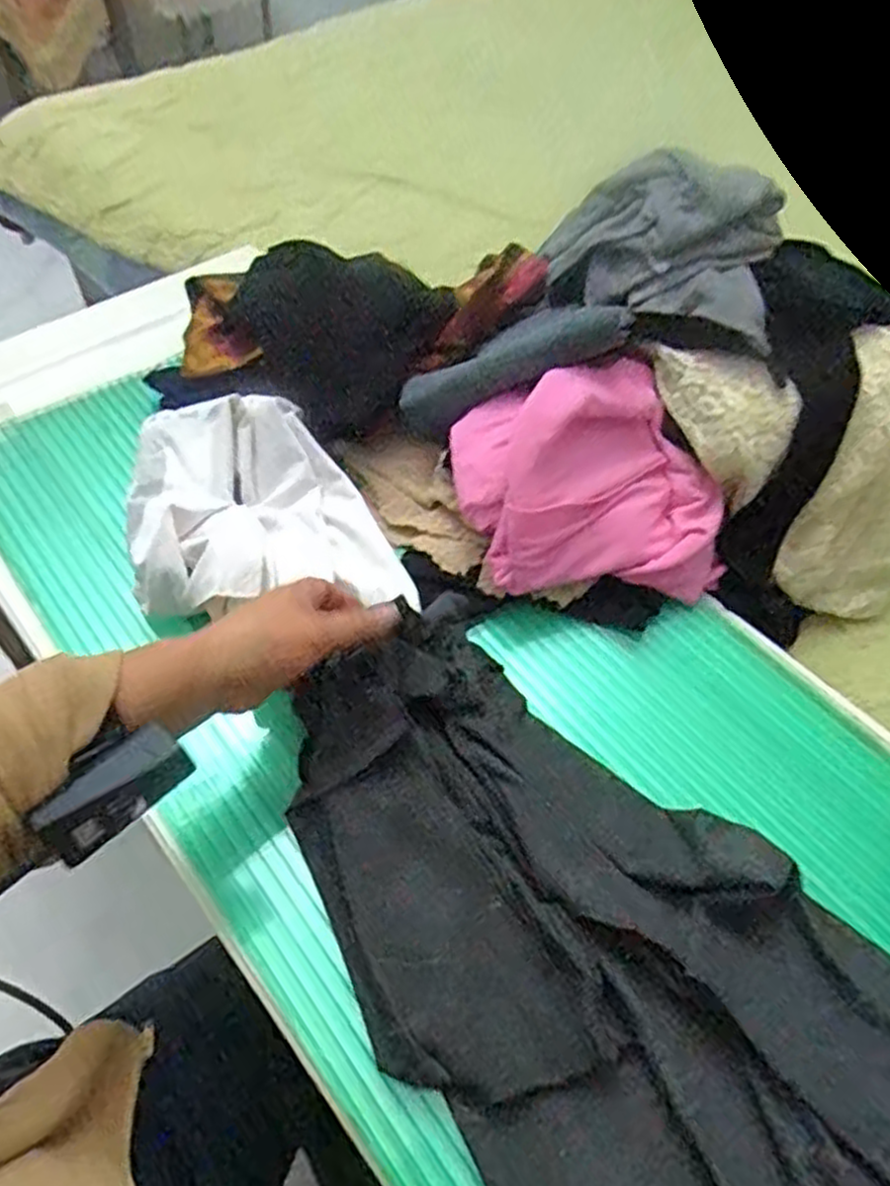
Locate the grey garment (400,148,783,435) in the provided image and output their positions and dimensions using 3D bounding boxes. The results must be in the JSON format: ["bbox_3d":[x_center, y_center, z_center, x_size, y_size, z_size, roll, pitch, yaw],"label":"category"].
[{"bbox_3d":[0.111,-0.225,0.604,0.327,0.086,0.176,-30,56,10],"label":"grey garment"}]

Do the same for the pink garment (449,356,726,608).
[{"bbox_3d":[0.109,-0.084,0.583,0.200,0.114,0.142,-3,54,-4],"label":"pink garment"}]

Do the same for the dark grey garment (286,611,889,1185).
[{"bbox_3d":[0.104,0.202,0.439,0.282,0.056,0.485,-29,59,-21],"label":"dark grey garment"}]

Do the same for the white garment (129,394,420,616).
[{"bbox_3d":[-0.153,-0.067,0.606,0.180,0.069,0.236,-17,56,-14],"label":"white garment"}]

